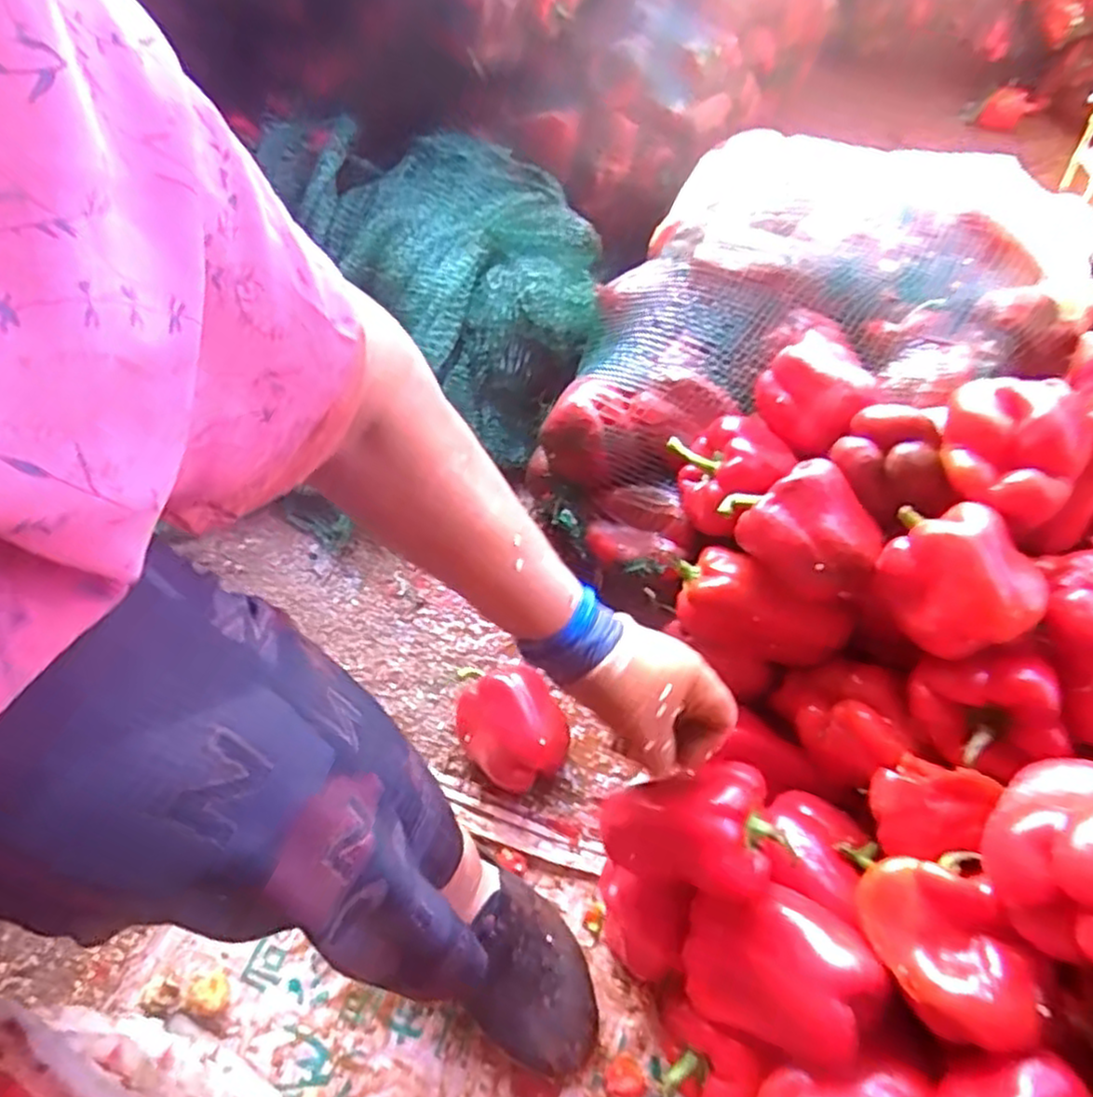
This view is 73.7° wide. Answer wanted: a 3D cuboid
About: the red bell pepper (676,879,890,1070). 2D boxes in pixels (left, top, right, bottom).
[{"bbox_3d":[0.167,0.289,0.510,0.126,0.080,0.099,19,92,46],"label":"red bell pepper"}]

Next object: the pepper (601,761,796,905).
[{"bbox_3d":[0.110,0.209,0.528,0.083,0.113,0.100,-31,105,-40],"label":"pepper"}]

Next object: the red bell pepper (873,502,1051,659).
[{"bbox_3d":[0.285,0.023,0.500,0.101,0.074,0.073,24,59,15],"label":"red bell pepper"}]

